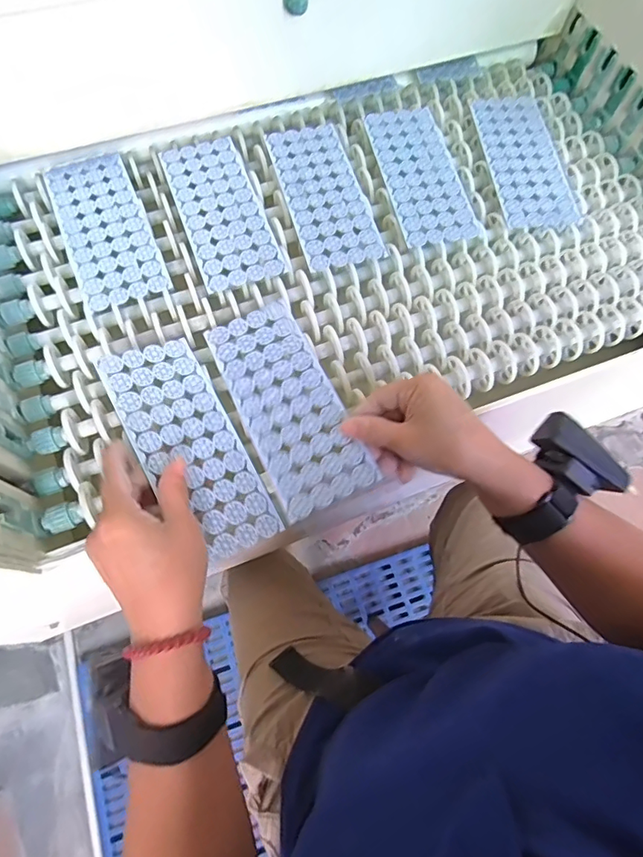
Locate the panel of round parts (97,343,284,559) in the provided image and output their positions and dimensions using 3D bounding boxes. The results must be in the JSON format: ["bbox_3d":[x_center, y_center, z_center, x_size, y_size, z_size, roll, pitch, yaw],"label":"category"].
[{"bbox_3d":[-0.106,0.011,0.393,0.080,0.005,0.189,-20,72,-32],"label":"panel of round parts"}]

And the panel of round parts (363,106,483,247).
[{"bbox_3d":[0.106,-0.274,0.530,0.085,0.011,0.189,-11,69,-8],"label":"panel of round parts"}]

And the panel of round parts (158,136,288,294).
[{"bbox_3d":[-0.103,-0.223,0.497,0.079,0.005,0.191,-18,70,-10],"label":"panel of round parts"}]

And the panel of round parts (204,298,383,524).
[{"bbox_3d":[-0.029,-0.023,0.415,0.078,0.011,0.191,-21,67,-11],"label":"panel of round parts"}]

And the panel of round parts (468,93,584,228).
[{"bbox_3d":[0.221,-0.299,0.545,0.085,0.012,0.194,-5,68,-5],"label":"panel of round parts"}]

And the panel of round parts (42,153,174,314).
[{"bbox_3d":[-0.212,-0.198,0.483,0.080,0.006,0.185,-22,71,-11],"label":"panel of round parts"}]

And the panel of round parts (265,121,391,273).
[{"bbox_3d":[0.001,-0.244,0.512,0.079,0.008,0.189,-14,69,-9],"label":"panel of round parts"}]

